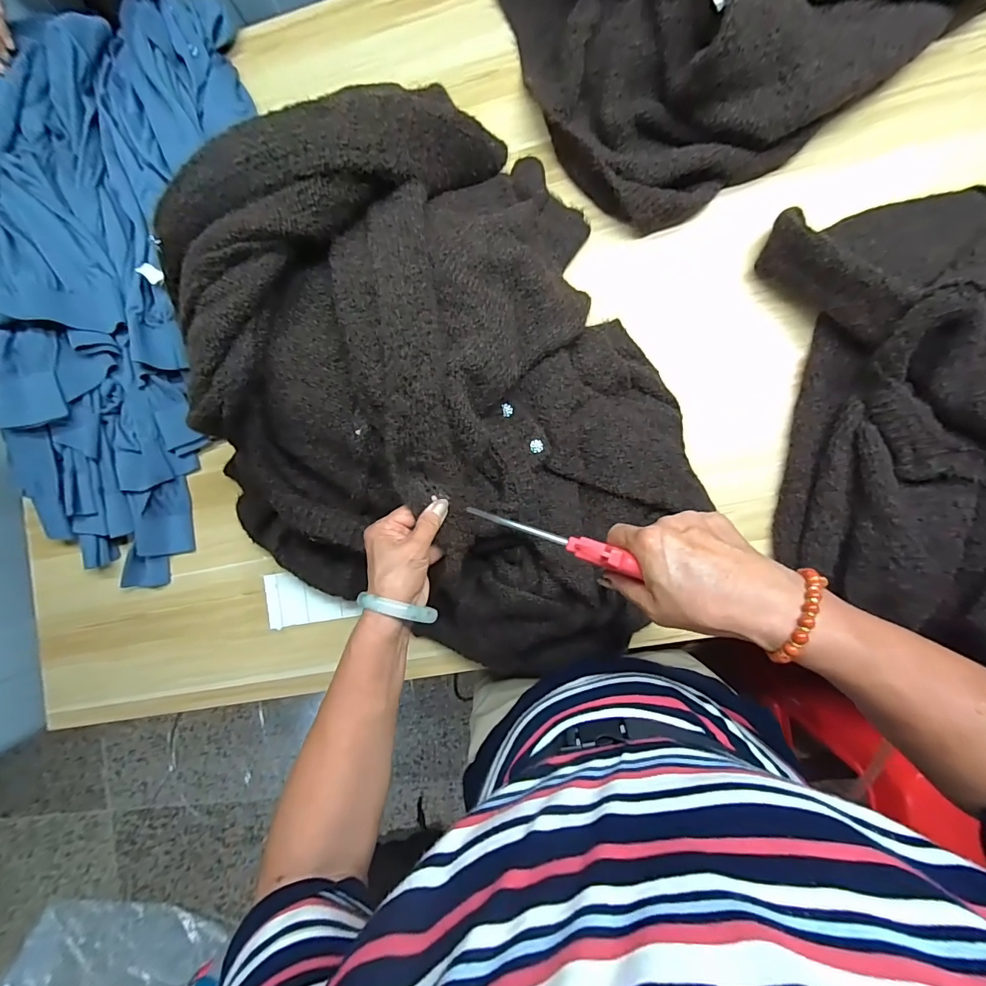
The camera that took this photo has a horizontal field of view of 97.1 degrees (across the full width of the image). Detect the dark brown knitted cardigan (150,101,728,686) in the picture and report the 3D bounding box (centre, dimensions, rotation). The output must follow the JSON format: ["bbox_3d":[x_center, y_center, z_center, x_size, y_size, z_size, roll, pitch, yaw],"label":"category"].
[{"bbox_3d":[-0.031,-0.079,0.453,0.434,0.228,0.538,-25,85,6],"label":"dark brown knitted cardigan"}]

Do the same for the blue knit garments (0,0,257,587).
[{"bbox_3d":[-0.584,-0.300,0.621,0.377,0.124,0.850,2,89,8],"label":"blue knit garments"}]

